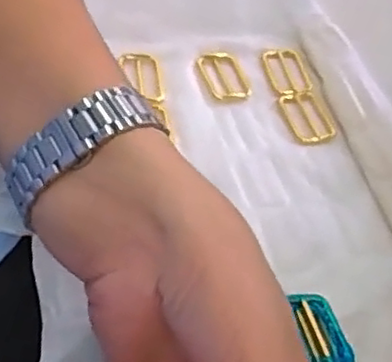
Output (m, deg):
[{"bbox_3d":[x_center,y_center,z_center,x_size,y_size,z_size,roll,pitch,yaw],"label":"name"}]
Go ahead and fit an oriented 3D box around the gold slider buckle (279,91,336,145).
[{"bbox_3d":[0.078,-0.046,0.461,0.030,0.004,0.049,-12,56,-16],"label":"gold slider buckle"}]

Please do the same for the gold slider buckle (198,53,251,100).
[{"bbox_3d":[0.020,-0.074,0.472,0.029,0.007,0.045,-14,56,-17],"label":"gold slider buckle"}]

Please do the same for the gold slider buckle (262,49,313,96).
[{"bbox_3d":[0.068,-0.080,0.484,0.029,0.005,0.043,-11,55,-15],"label":"gold slider buckle"}]

